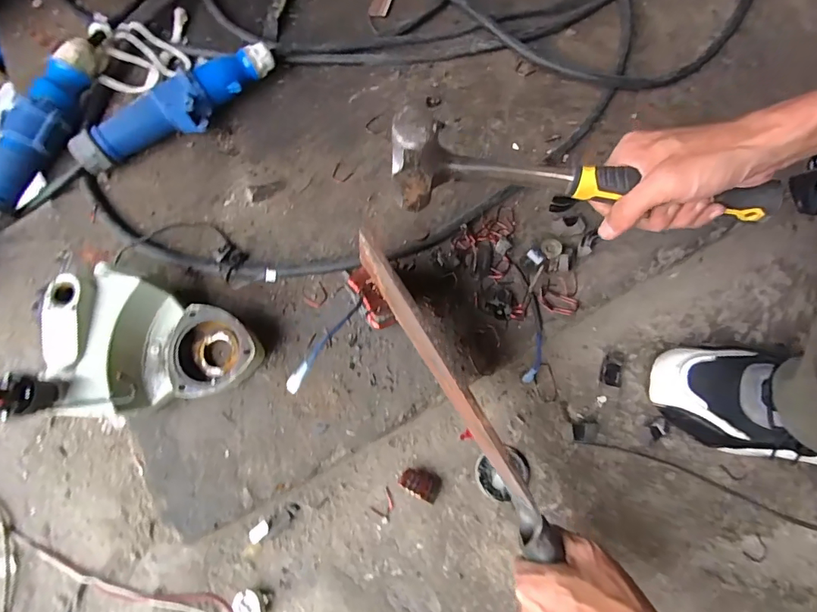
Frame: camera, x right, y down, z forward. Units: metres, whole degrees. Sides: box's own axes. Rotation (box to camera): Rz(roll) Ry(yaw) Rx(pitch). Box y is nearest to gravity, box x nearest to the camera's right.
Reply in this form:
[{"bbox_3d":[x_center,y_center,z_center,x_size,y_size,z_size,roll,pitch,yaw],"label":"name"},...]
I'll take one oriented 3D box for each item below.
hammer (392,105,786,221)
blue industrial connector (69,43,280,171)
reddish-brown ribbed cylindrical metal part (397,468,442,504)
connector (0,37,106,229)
[{"bbox_3d":[0.134,-0.096,0.348,0.291,0.078,0.032,8,72,1],"label":"hammer"},{"bbox_3d":[-0.261,-0.225,0.511,0.241,0.050,0.055,-32,73,-10],"label":"blue industrial connector"},{"bbox_3d":[0.011,0.174,0.434,0.040,0.025,0.024,21,72,8],"label":"reddish-brown ribbed cylindrical metal part"},{"bbox_3d":[-0.418,-0.197,0.503,0.052,0.051,0.246,15,71,6],"label":"connector"}]

